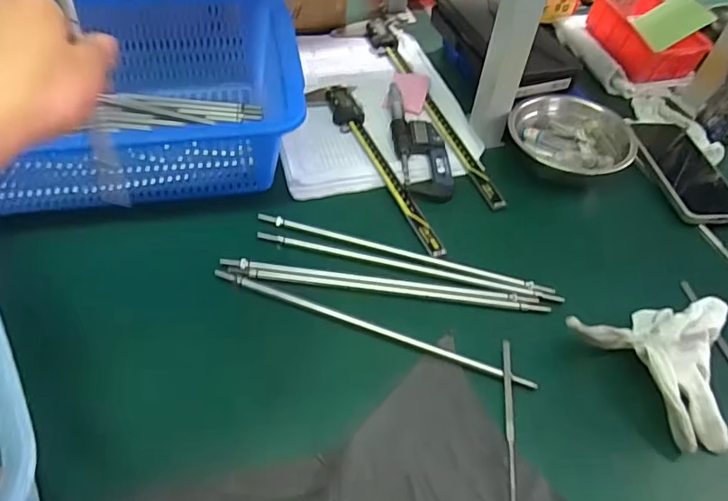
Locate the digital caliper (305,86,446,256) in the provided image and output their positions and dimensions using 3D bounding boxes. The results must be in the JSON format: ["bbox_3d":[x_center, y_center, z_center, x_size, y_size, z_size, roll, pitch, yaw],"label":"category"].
[{"bbox_3d":[0.003,-0.098,0.563,0.064,0.021,0.276,-13,52,-16],"label":"digital caliper"}]

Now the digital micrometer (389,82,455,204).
[{"bbox_3d":[0.059,-0.121,0.571,0.051,0.018,0.175,-2,50,-8],"label":"digital micrometer"}]

